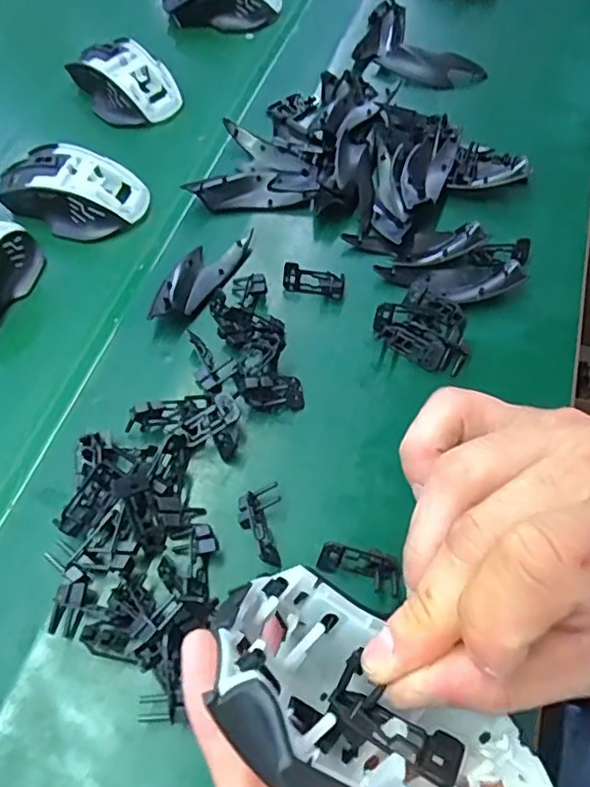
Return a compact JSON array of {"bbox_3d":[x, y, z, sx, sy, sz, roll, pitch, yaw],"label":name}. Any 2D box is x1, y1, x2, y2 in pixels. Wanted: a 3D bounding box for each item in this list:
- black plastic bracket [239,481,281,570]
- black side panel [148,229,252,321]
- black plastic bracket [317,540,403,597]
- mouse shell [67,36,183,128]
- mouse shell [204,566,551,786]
[{"bbox_3d":[-0.020,0.072,0.332,0.023,0.012,0.045,-3,60,-3],"label":"black plastic bracket"},{"bbox_3d":[-0.068,-0.085,0.419,0.033,0.015,0.096,33,64,16],"label":"black side panel"},{"bbox_3d":[0.036,0.092,0.320,0.044,0.014,0.021,17,61,8],"label":"black plastic bracket"},{"bbox_3d":[-0.147,-0.272,0.526,0.060,0.040,0.097,-39,68,-21],"label":"mouse shell"},{"bbox_3d":[0.023,0.106,0.178,0.115,0.071,0.038,33,105,-5],"label":"mouse shell"}]

